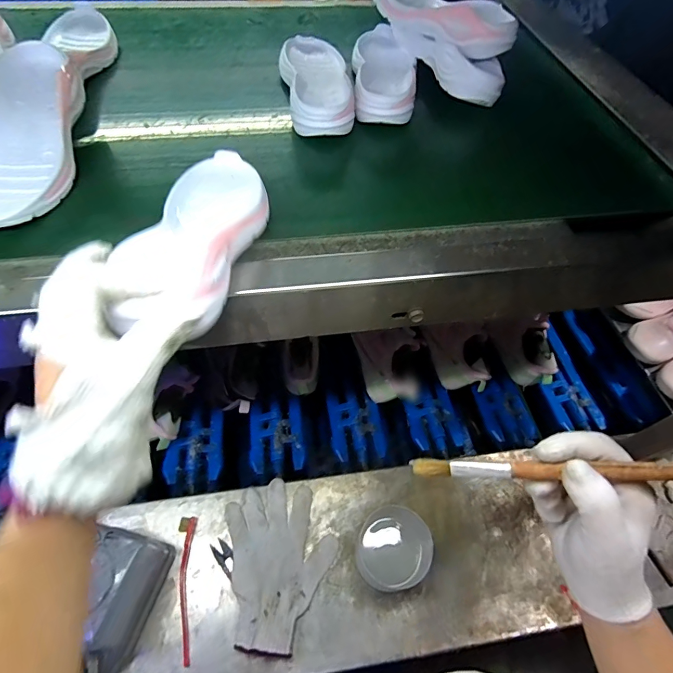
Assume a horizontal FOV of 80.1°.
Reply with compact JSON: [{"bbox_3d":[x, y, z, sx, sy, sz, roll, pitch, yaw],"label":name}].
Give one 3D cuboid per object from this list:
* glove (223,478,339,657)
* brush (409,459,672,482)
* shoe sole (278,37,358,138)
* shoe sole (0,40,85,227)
[{"bbox_3d":[-0.072,0.303,0.550,0.138,0.023,0.196,-11,58,-10],"label":"glove"},{"bbox_3d":[0.146,0.087,0.262,0.190,0.007,0.011,-5,54,18],"label":"brush"},{"bbox_3d":[-0.028,-0.346,0.534,0.087,0.042,0.244,-3,57,-6],"label":"shoe sole"},{"bbox_3d":[-0.319,-0.203,0.404,0.090,0.067,0.235,-1,57,-4],"label":"shoe sole"}]

